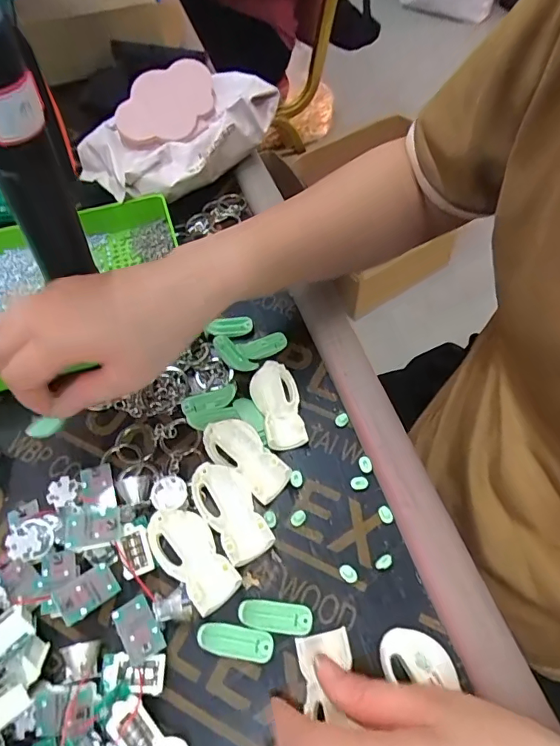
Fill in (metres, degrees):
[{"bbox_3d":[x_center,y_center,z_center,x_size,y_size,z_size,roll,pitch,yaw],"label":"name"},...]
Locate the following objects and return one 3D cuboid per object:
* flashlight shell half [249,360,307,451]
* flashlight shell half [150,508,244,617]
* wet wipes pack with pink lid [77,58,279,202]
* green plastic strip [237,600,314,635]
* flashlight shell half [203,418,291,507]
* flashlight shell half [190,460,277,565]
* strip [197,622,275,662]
[{"bbox_3d":[-0.002,0.023,0.348,0.032,0.018,0.065,-11,58,-4],"label":"flashlight shell half"},{"bbox_3d":[-0.054,0.111,0.293,0.034,0.010,0.066,-38,64,-19],"label":"flashlight shell half"},{"bbox_3d":[-0.100,-0.241,0.468,0.119,0.061,0.183,38,66,23],"label":"wet wipes pack with pink lid"},{"bbox_3d":[-0.002,0.140,0.275,0.042,0.009,0.016,6,57,2],"label":"green plastic strip"},{"bbox_3d":[-0.024,0.055,0.325,0.066,0.016,0.030,38,67,23],"label":"flashlight shell half"},{"bbox_3d":[-0.033,0.088,0.308,0.035,0.013,0.066,-26,61,-13],"label":"flashlight shell half"},{"bbox_3d":[-0.025,0.151,0.269,0.042,0.006,0.016,12,55,1],"label":"strip"}]

